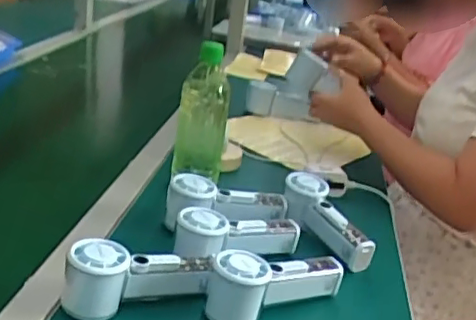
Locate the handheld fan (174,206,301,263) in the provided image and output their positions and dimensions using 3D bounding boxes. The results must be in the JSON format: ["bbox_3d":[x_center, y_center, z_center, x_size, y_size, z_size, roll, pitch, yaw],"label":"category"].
[{"bbox_3d":[0.002,0.084,0.671,0.164,0.045,0.054,8,18,-36],"label":"handheld fan"}]

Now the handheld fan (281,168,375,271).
[{"bbox_3d":[0.108,0.071,0.745,0.053,0.057,0.143,-4,24,-26],"label":"handheld fan"}]

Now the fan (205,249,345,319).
[{"bbox_3d":[0.039,0.117,0.604,0.150,0.058,0.051,-12,29,-39],"label":"fan"}]

